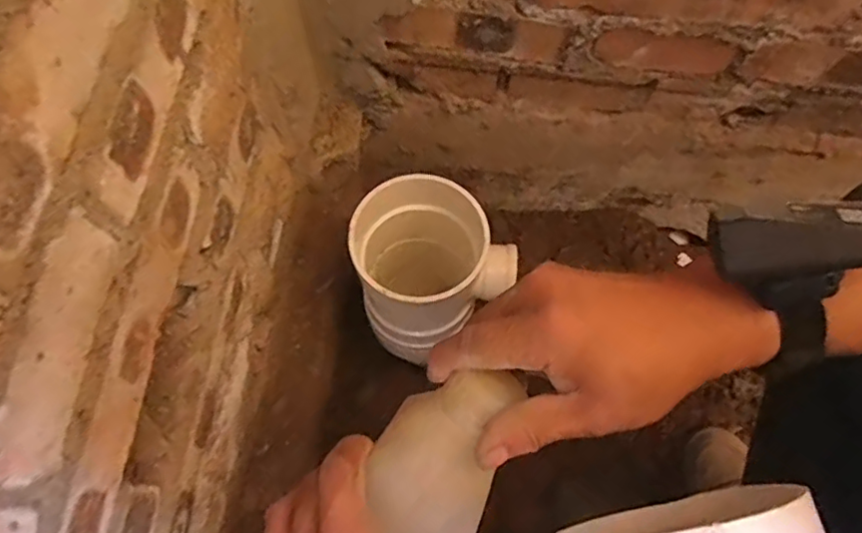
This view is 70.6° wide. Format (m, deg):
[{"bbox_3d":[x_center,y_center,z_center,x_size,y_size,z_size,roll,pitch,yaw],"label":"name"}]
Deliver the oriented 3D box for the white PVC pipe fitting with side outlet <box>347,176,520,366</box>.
[{"bbox_3d":[-0.003,-0.005,0.584,0.124,0.136,0.133,-39,75,-14],"label":"white PVC pipe fitting with side outlet"}]

